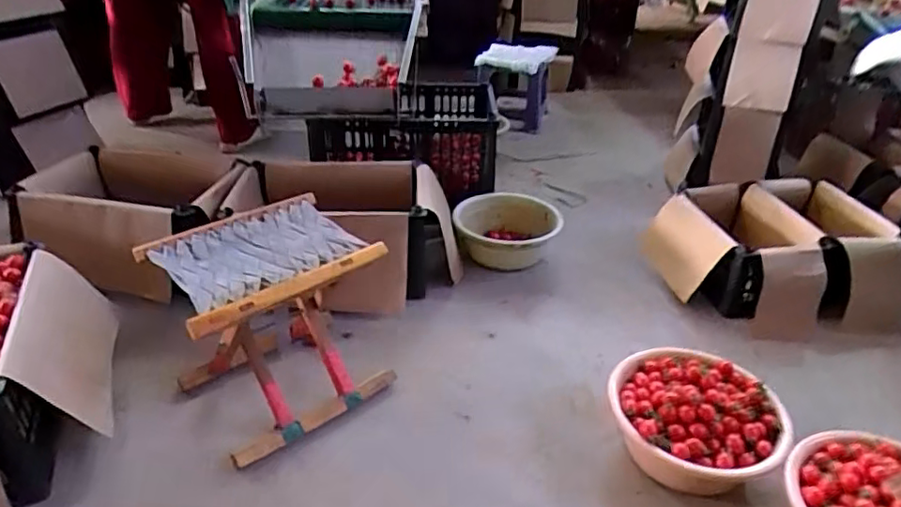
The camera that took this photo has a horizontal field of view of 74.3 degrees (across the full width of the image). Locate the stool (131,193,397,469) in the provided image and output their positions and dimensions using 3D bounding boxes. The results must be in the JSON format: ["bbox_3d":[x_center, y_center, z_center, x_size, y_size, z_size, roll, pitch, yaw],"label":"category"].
[{"bbox_3d":[-0.295,0.111,0.979,0.291,0.297,0.244,-23,38,-36],"label":"stool"}]

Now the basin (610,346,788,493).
[{"bbox_3d":[0.379,0.259,0.935,0.258,0.105,0.247,6,30,7],"label":"basin"}]

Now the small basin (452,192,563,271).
[{"bbox_3d":[0.137,-0.056,1.474,0.257,0.098,0.239,2,30,-1],"label":"small basin"}]

